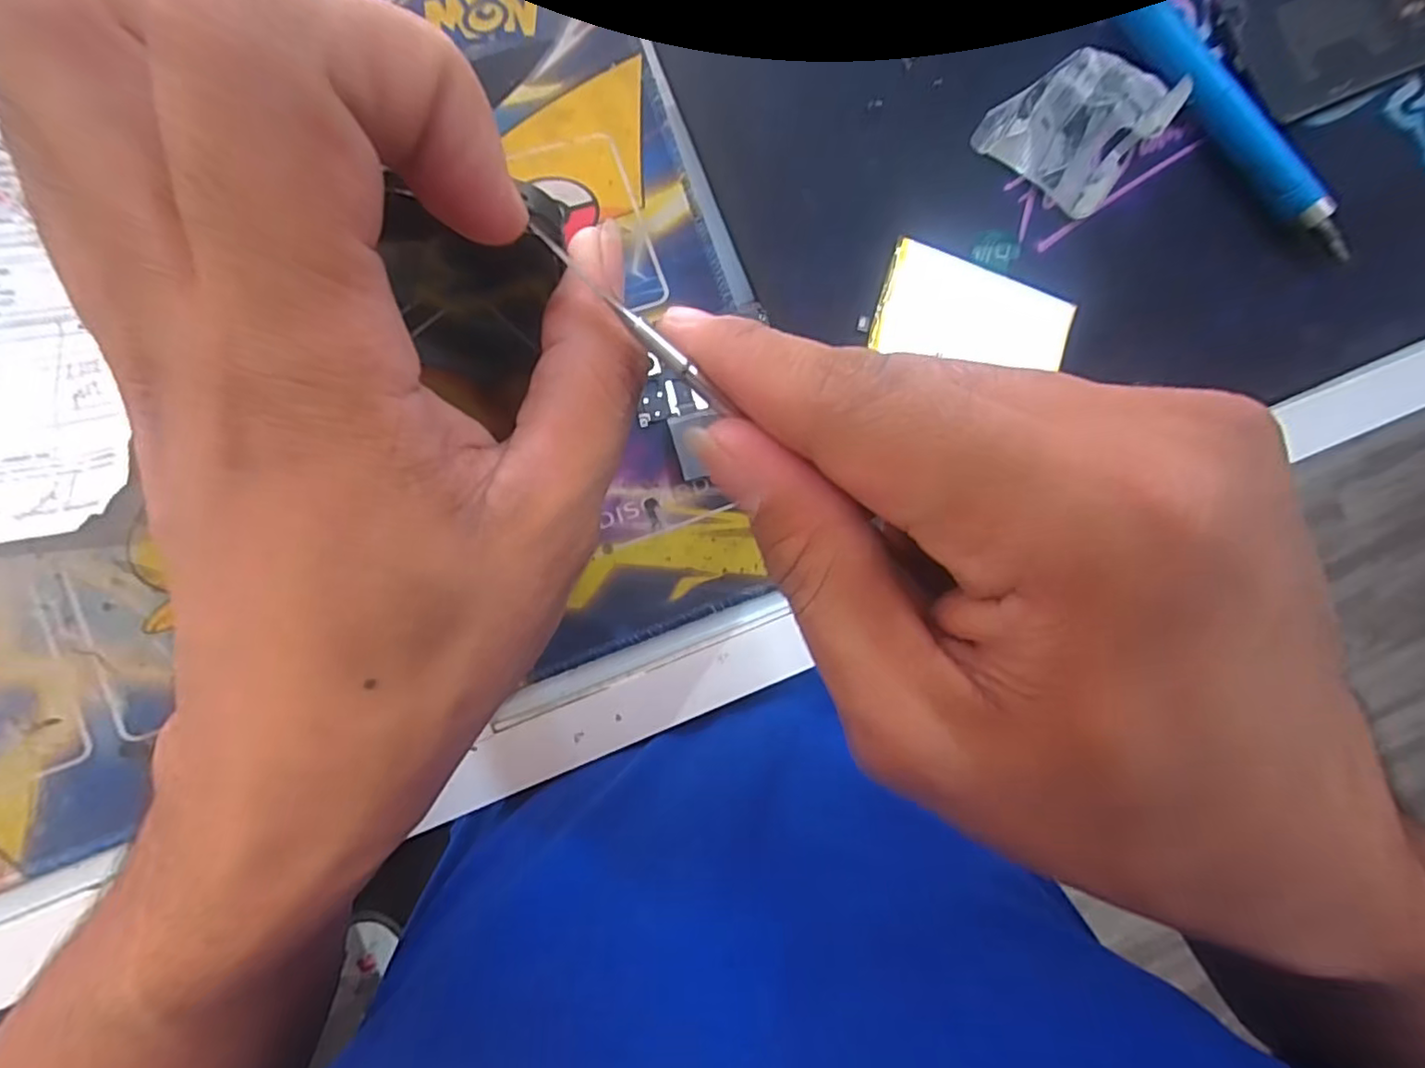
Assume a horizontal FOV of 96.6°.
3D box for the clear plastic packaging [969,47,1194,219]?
[{"bbox_3d":[0.173,-0.195,0.299,0.065,0.016,0.078,40,82,-4],"label":"clear plastic packaging"}]

